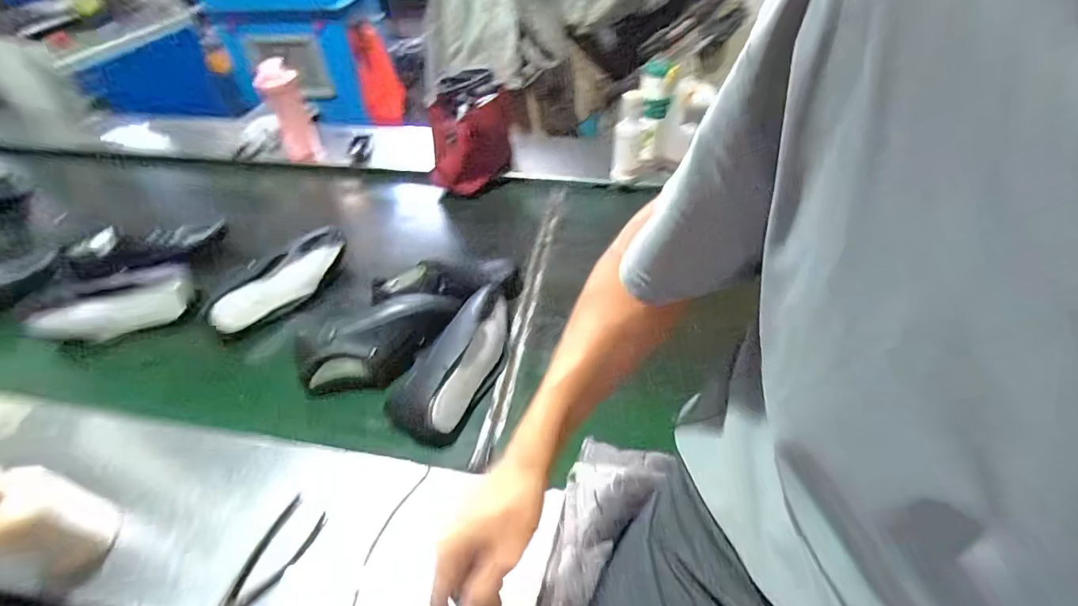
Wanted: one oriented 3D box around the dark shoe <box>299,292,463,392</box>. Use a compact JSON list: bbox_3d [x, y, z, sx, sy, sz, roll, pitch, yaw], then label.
[{"bbox_3d":[-0.254,0.064,0.769,0.249,0.089,0.105,-18,48,-15],"label":"dark shoe"}]

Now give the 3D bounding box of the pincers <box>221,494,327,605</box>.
[{"bbox_3d":[-0.328,0.326,0.535,0.070,0.029,0.197,18,49,18],"label":"pincers"}]

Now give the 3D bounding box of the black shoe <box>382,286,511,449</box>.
[{"bbox_3d":[-0.123,0.081,0.733,0.120,0.077,0.263,23,51,22],"label":"black shoe"}]

